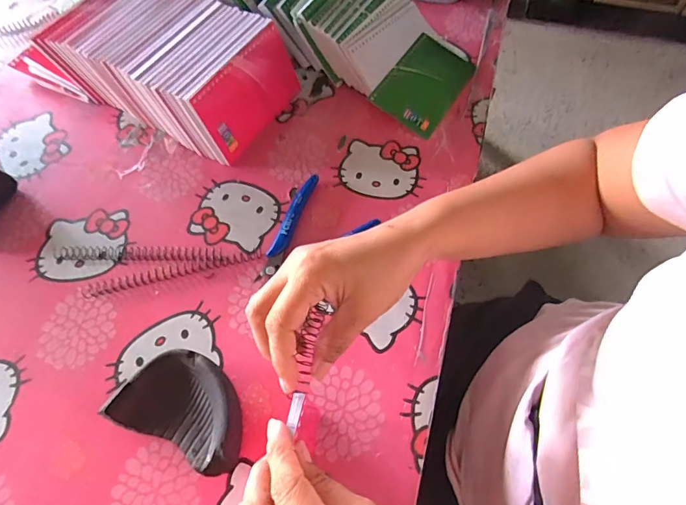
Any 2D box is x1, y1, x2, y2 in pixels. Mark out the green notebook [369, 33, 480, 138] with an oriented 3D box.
[{"bbox_3d":[0.094,-0.195,0.483,0.077,0.009,0.134,35,66,1],"label":"green notebook"}]

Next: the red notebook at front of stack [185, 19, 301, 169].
[{"bbox_3d":[-0.094,-0.164,0.432,0.007,0.077,0.130,18,62,34],"label":"red notebook at front of stack"}]

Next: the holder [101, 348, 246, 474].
[{"bbox_3d":[-0.114,0.115,0.319,0.095,0.028,0.065,23,65,13],"label":"holder"}]

